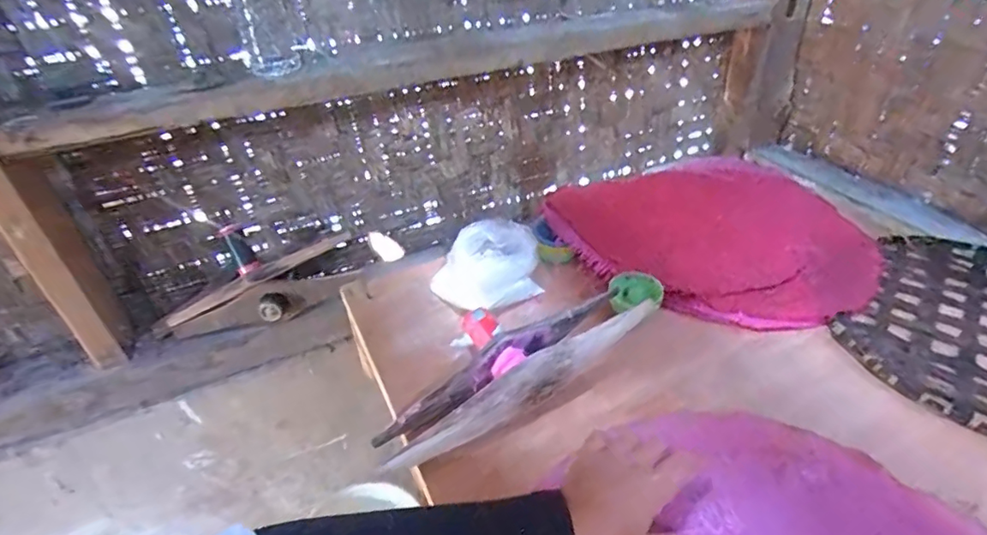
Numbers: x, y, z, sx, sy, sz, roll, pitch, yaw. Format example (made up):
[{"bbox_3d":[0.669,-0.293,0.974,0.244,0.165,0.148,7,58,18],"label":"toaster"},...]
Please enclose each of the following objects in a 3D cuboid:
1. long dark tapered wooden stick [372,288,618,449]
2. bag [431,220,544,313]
[{"bbox_3d":[0.005,0.093,0.543,0.285,0.043,0.017,-31,42,-10],"label":"long dark tapered wooden stick"},{"bbox_3d":[-0.002,-0.005,0.678,0.151,0.077,0.097,-25,41,-26],"label":"bag"}]

